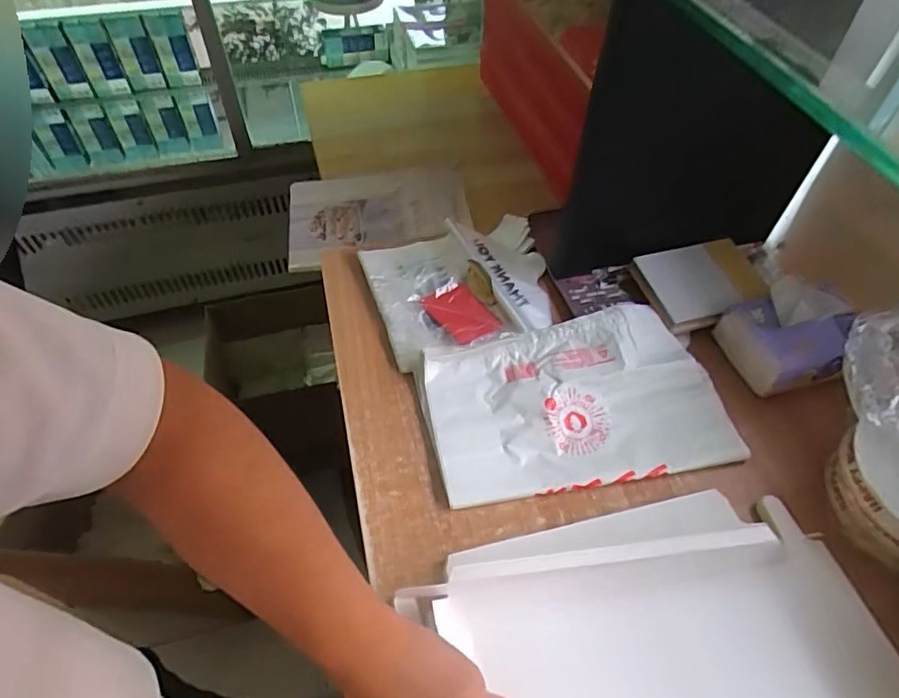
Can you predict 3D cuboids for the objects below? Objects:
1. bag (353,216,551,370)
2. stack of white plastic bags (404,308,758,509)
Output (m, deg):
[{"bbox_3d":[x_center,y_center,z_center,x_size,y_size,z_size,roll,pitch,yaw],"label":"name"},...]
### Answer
[{"bbox_3d":[0.019,-0.084,0.692,0.225,0.032,0.202,-16,54,-12],"label":"bag"},{"bbox_3d":[0.131,0.054,0.582,0.302,0.035,0.188,-12,53,-9],"label":"stack of white plastic bags"}]

